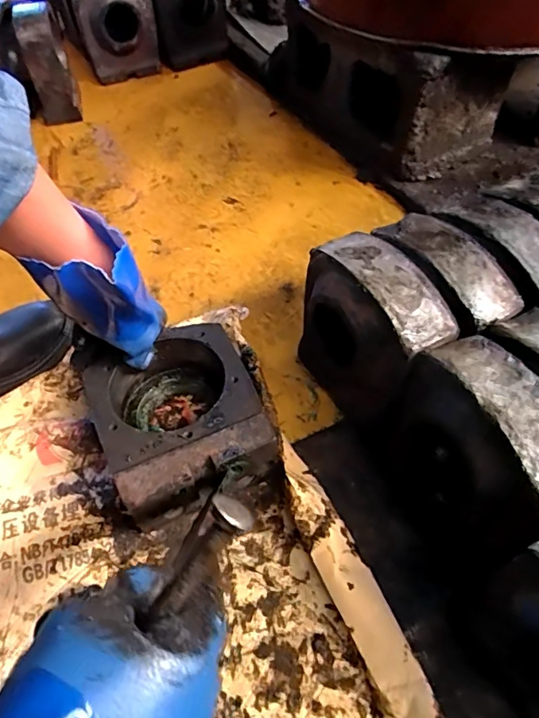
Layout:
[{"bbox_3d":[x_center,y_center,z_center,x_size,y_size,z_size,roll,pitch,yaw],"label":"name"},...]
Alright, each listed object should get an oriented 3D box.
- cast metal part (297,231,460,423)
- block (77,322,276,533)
[{"bbox_3d":[0.098,-0.021,0.508,0.081,0.178,0.153,-26,56,-16],"label":"cast metal part"},{"bbox_3d":[-0.092,0.061,0.504,0.149,0.084,0.174,-22,55,-14],"label":"block"}]

